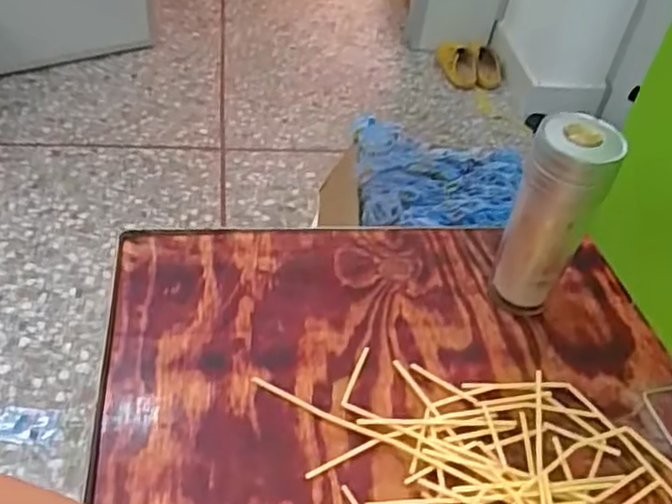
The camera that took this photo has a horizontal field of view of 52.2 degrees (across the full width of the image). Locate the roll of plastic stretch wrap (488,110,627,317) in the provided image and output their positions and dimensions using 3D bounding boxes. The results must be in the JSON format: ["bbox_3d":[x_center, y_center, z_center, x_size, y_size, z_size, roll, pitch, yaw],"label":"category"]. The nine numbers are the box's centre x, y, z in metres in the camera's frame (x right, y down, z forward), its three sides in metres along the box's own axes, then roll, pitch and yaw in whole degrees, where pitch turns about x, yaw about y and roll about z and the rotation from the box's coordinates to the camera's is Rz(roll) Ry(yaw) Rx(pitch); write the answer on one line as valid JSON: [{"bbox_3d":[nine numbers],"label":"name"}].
[{"bbox_3d":[0.185,-0.023,0.602,0.064,0.194,0.051,19,44,12],"label":"roll of plastic stretch wrap"}]

